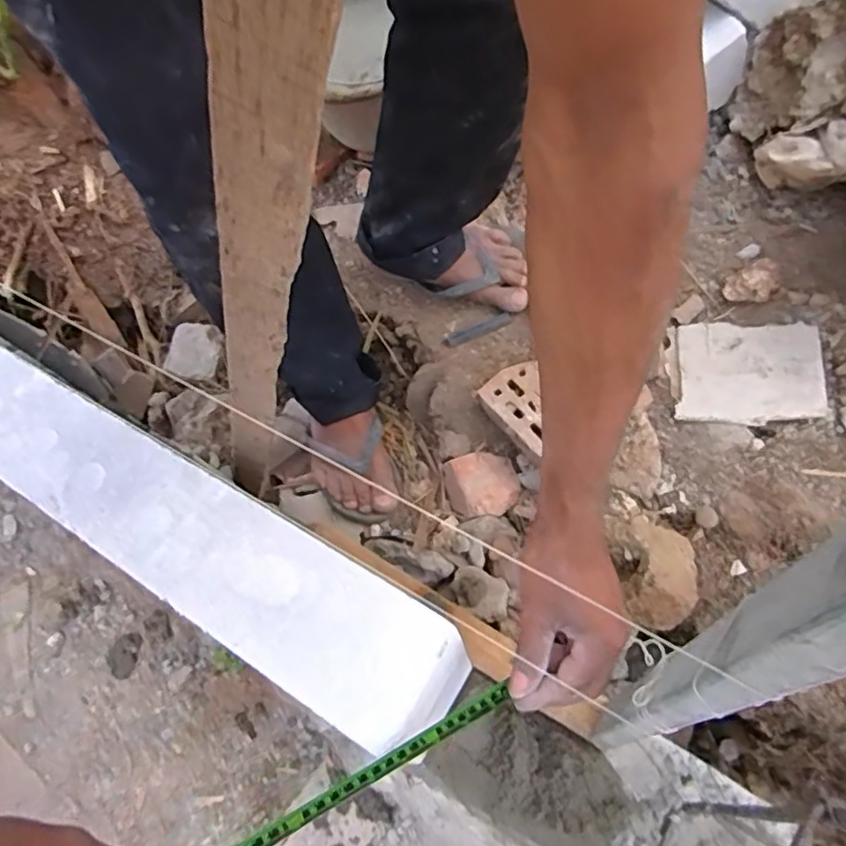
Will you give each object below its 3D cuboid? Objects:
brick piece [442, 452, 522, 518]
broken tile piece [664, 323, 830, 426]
[{"bbox_3d":[0.075,0.078,0.743,0.086,0.041,0.077,-4,70,-27],"label":"brick piece"},{"bbox_3d":[0.369,-0.060,0.699,0.156,0.007,0.124,-3,67,20],"label":"broken tile piece"}]

